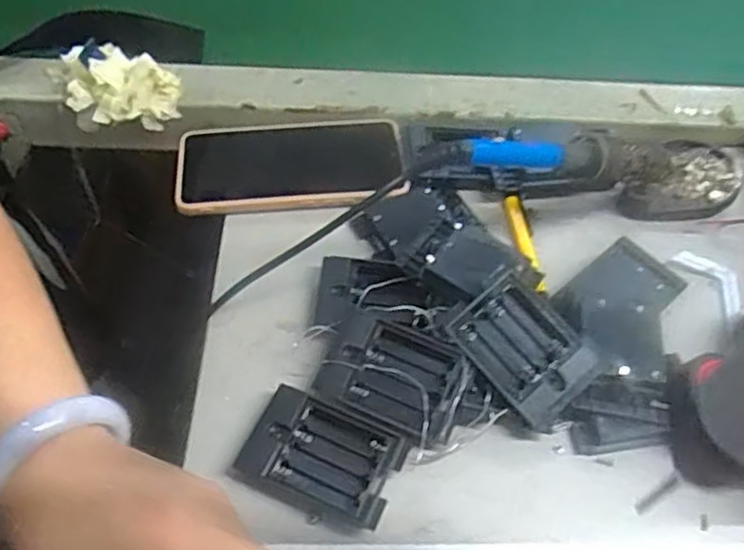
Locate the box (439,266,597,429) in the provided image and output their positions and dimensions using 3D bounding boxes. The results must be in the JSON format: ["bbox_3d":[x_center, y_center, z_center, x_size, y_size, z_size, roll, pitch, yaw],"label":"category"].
[{"bbox_3d":[0.087,0.041,0.388,0.076,0.018,0.058,42,81,19],"label":"box"}]

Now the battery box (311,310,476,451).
[{"bbox_3d":[0.014,0.058,0.391,0.079,0.016,0.059,22,58,12],"label":"battery box"}]

